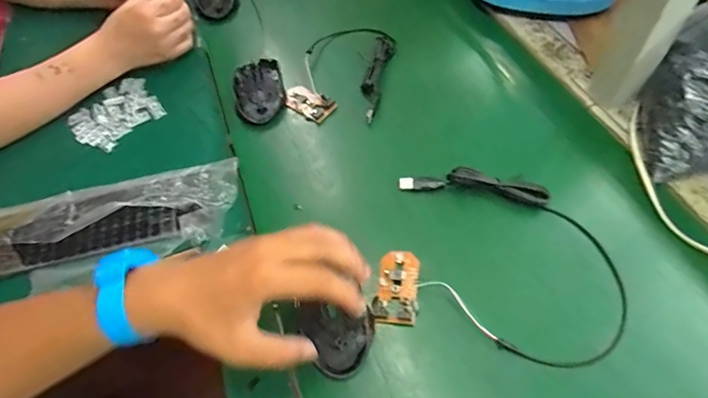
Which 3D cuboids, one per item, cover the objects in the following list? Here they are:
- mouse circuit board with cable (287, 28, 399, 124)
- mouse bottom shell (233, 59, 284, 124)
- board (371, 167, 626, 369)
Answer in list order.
[{"bbox_3d":[-0.011,-0.176,0.565,0.115,0.016,0.188,9,58,13],"label":"mouse circuit board with cable"},{"bbox_3d":[-0.123,-0.140,0.556,0.061,0.012,0.112,-14,56,-2],"label":"mouse bottom shell"},{"bbox_3d":[0.132,0.052,0.396,0.204,0.017,0.175,9,58,13],"label":"board"}]

